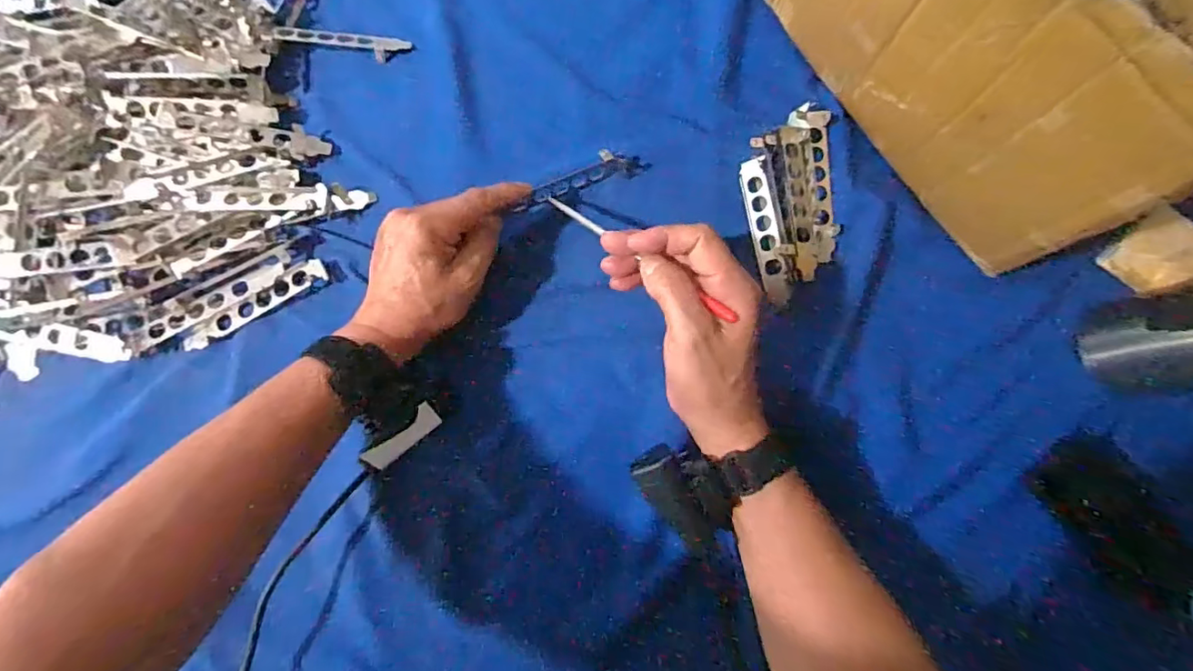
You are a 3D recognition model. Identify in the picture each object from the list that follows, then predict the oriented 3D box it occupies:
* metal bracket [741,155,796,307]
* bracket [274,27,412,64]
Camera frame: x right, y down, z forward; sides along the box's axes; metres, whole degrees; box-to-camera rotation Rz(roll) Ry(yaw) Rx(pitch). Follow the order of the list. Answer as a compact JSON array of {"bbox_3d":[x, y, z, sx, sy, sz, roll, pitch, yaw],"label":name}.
[{"bbox_3d":[0.130,-0.080,0.419,0.021,0.010,0.113,-11,82,-3],"label":"metal bracket"},{"bbox_3d":[-0.205,-0.236,0.451,0.107,0.009,0.021,3,92,-7],"label":"bracket"}]

